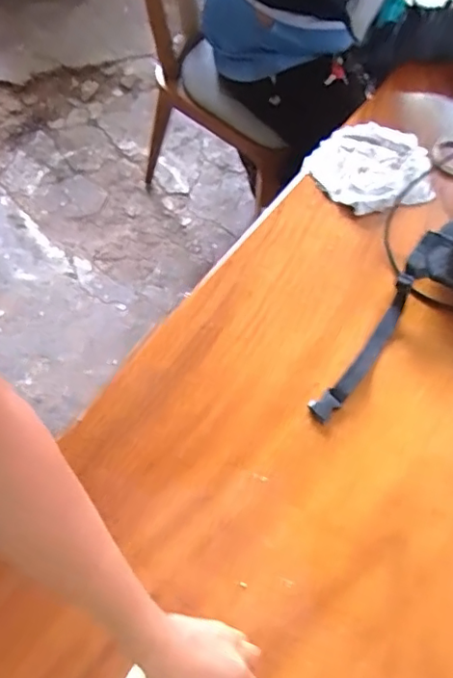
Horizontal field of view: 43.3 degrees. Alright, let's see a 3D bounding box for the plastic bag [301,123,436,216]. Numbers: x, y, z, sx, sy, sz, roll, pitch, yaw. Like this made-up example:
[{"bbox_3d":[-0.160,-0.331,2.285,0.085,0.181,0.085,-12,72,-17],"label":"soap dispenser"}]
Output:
[{"bbox_3d":[0.225,-0.277,0.890,0.184,0.026,0.168,-16,63,-12],"label":"plastic bag"}]

